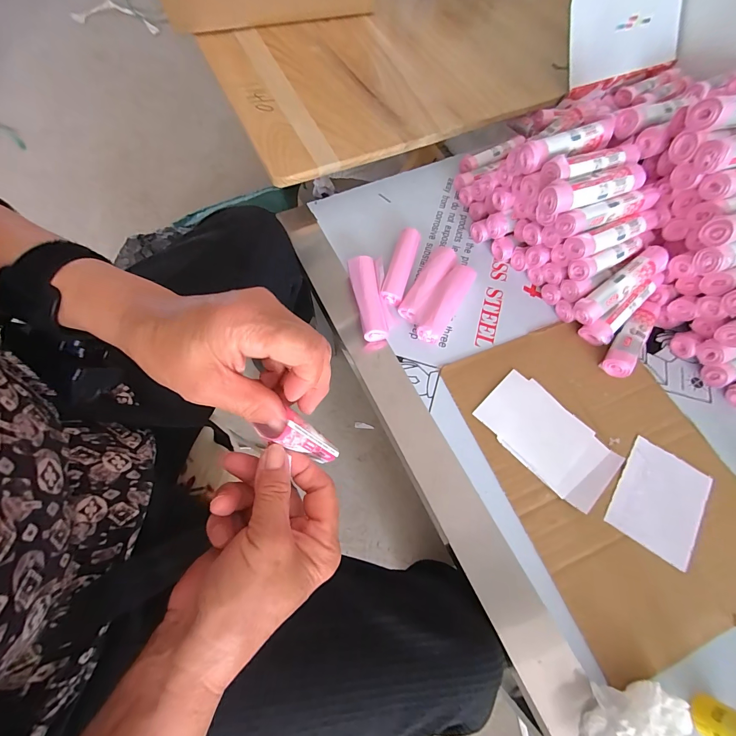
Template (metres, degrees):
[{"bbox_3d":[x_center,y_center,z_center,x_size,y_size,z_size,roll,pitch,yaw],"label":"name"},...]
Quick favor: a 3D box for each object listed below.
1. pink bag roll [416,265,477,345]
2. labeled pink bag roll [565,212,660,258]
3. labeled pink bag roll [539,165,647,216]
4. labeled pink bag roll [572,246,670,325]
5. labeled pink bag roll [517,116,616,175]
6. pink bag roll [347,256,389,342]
[{"bbox_3d":[0.100,-0.082,0.444,0.034,0.029,0.116,29,68,11],"label":"pink bag roll"},{"bbox_3d":[0.283,-0.156,0.395,0.118,0.026,0.027,-24,68,-12],"label":"labeled pink bag roll"},{"bbox_3d":[0.248,-0.194,0.375,0.120,0.028,0.027,-14,66,-8],"label":"labeled pink bag roll"},{"bbox_3d":[0.298,-0.098,0.406,0.116,0.024,0.029,-37,71,2],"label":"labeled pink bag roll"},{"bbox_3d":[0.229,-0.257,0.398,0.114,0.032,0.038,-30,69,-14],"label":"labeled pink bag roll"},{"bbox_3d":[0.000,-0.090,0.444,0.033,0.026,0.113,-10,66,-6],"label":"pink bag roll"}]

